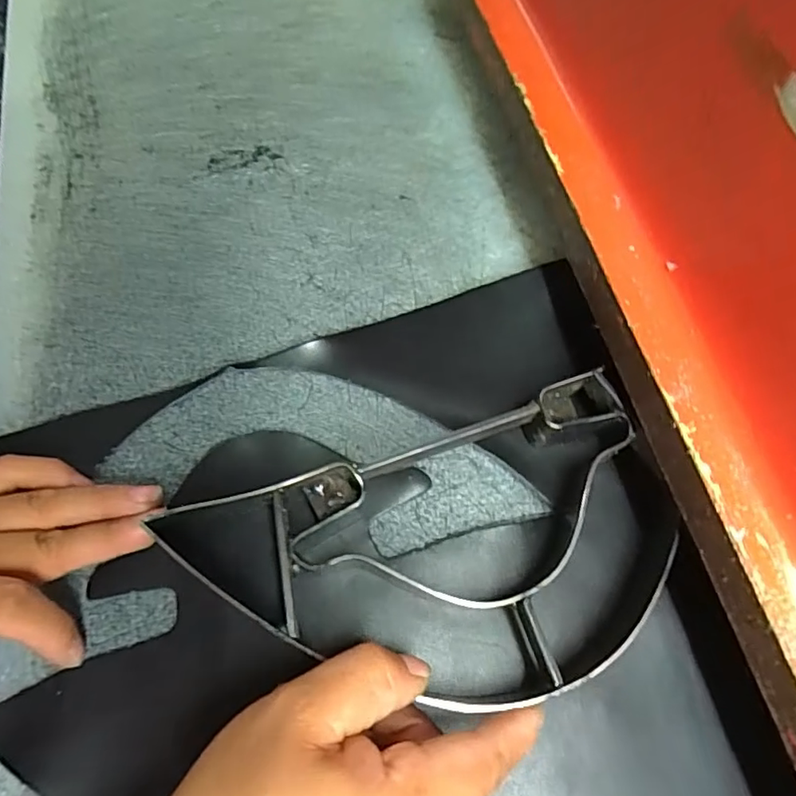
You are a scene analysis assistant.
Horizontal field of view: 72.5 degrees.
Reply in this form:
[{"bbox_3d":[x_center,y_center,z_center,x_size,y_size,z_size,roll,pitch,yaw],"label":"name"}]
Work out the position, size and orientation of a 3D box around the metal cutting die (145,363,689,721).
[{"bbox_3d":[0.024,0.074,0.242,0.218,0.043,0.117,-19,69,-8],"label":"metal cutting die"}]

